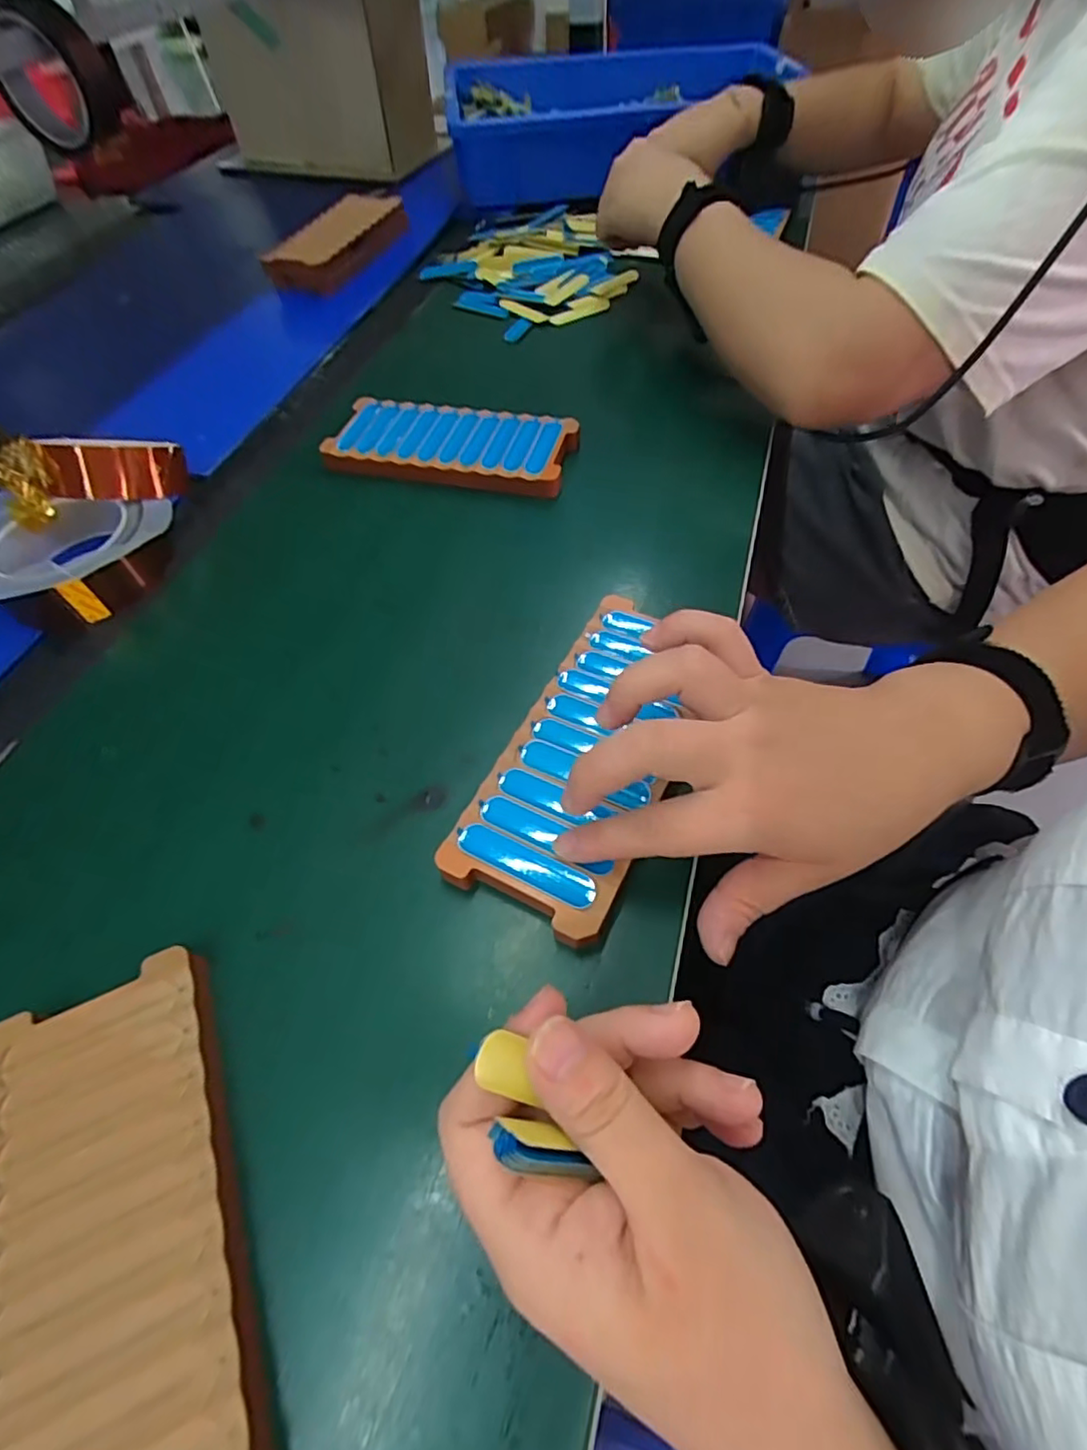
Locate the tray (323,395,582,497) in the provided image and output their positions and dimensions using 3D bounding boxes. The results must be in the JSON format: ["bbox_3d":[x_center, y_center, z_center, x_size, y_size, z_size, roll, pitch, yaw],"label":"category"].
[{"bbox_3d":[-0.067,-0.205,0.446,0.175,0.019,0.079,11,57,11],"label":"tray"}]

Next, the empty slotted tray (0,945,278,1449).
[{"bbox_3d":[-0.136,0.168,0.192,0.078,0.012,0.169,-22,57,-11],"label":"empty slotted tray"}]

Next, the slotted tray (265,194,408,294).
[{"bbox_3d":[-0.223,-0.529,0.663,0.080,0.039,0.192,14,57,13],"label":"slotted tray"}]

